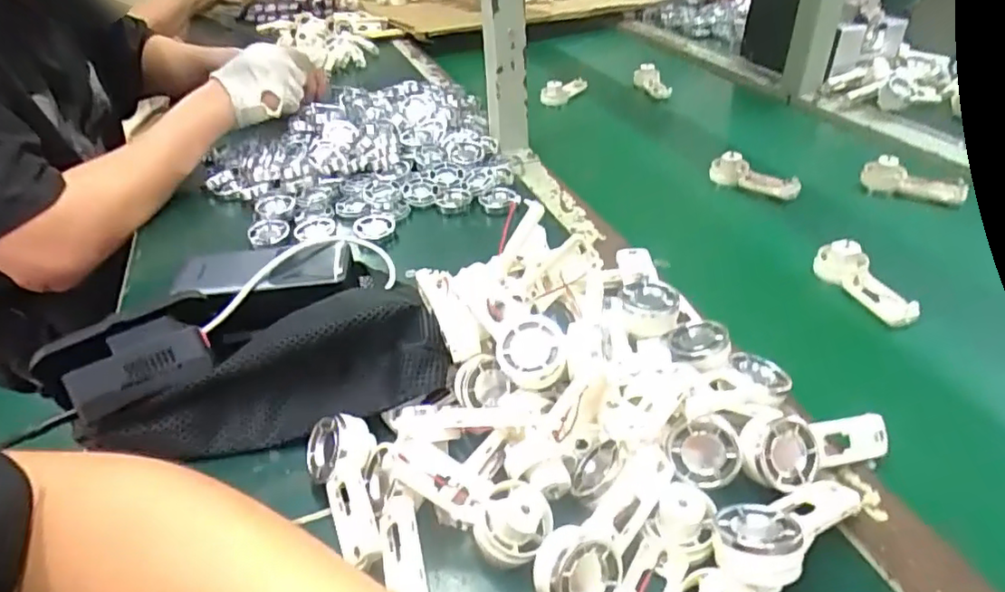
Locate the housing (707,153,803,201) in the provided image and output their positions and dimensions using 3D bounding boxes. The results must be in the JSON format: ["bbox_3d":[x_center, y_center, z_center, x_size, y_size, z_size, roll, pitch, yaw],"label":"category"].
[{"bbox_3d":[0.270,-0.130,0.653,0.094,0.032,0.021,24,44,32],"label":"housing"}]

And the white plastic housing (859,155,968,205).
[{"bbox_3d":[0.425,-0.118,0.629,0.094,0.038,0.031,24,45,32],"label":"white plastic housing"}]

